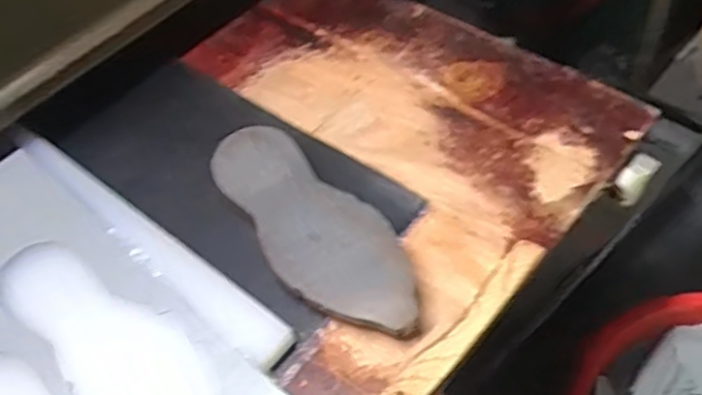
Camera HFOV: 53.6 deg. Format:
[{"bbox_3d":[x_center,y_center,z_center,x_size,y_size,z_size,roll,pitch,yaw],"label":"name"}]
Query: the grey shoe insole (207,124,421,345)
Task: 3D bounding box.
[{"bbox_3d":[-0.037,0.029,0.641,0.260,0.016,0.100,40,76,25],"label":"grey shoe insole"}]

